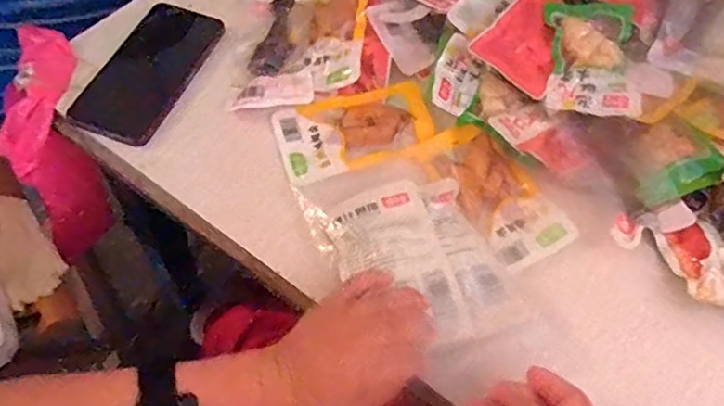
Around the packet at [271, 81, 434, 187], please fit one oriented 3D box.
[{"bbox_3d":[-0.007,-0.068,0.525,0.141,0.009,0.078,-18,62,-15],"label":"packet"}]

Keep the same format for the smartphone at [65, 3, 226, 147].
[{"bbox_3d":[-0.197,-0.126,0.540,0.078,0.005,0.164,21,60,8],"label":"smartphone"}]

